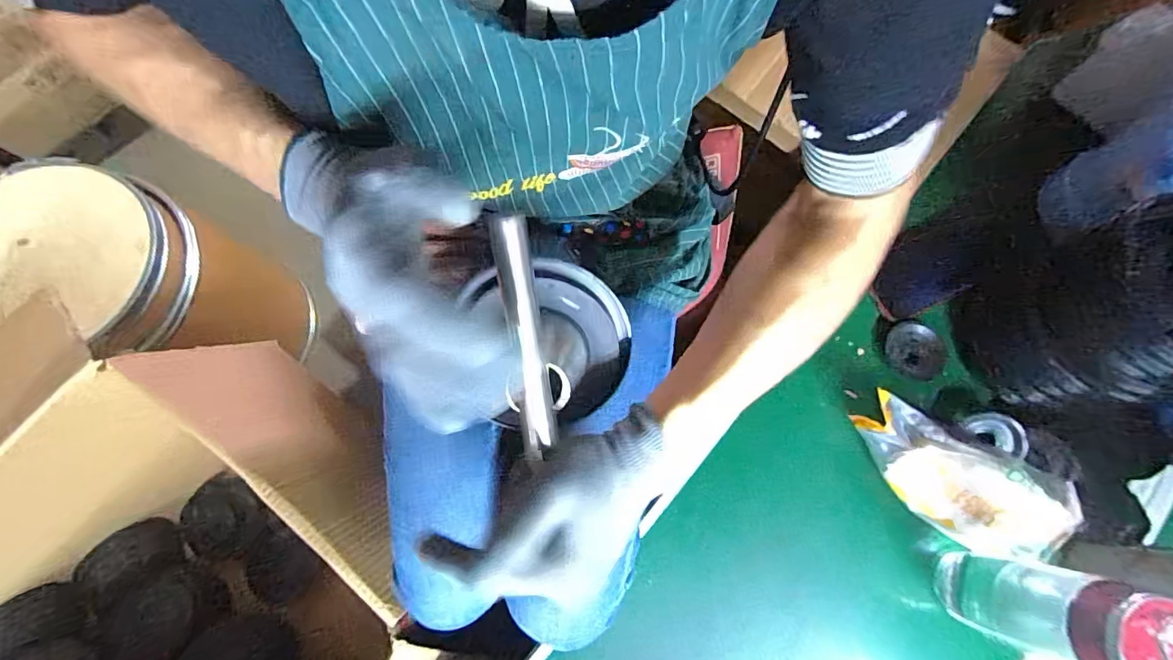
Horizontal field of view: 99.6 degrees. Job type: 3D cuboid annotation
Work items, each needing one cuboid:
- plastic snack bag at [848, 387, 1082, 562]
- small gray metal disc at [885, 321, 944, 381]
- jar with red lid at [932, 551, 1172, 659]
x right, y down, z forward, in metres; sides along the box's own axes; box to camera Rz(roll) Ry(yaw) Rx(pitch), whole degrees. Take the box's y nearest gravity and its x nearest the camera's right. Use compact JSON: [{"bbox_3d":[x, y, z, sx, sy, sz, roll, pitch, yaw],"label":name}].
[{"bbox_3d":[0.353,0.143,0.465,0.209,0.057,0.095,26,76,6],"label":"plastic snack bag"},{"bbox_3d":[0.343,0.023,0.518,0.055,0.010,0.061,16,75,3],"label":"small gray metal disc"},{"bbox_3d":[0.362,0.217,0.377,0.058,0.162,0.066,11,75,2],"label":"jar with red lid"}]

